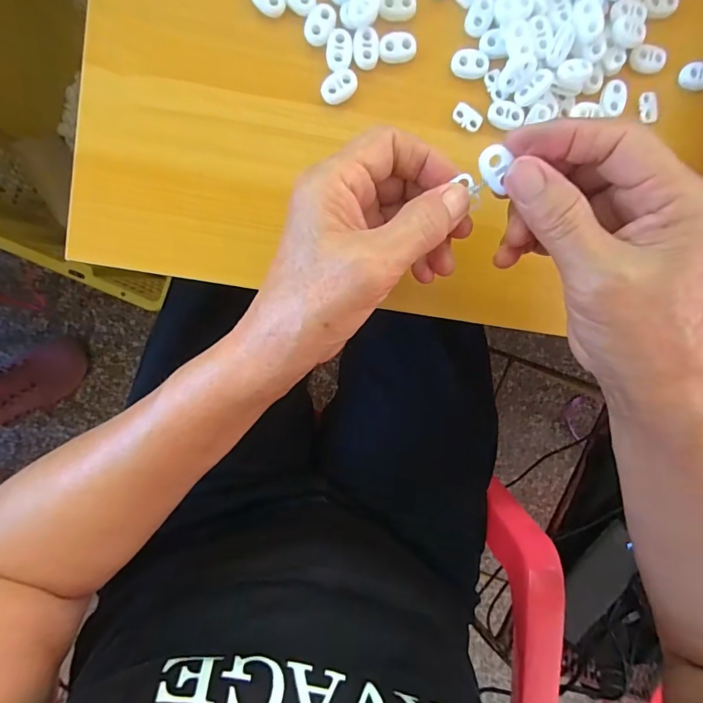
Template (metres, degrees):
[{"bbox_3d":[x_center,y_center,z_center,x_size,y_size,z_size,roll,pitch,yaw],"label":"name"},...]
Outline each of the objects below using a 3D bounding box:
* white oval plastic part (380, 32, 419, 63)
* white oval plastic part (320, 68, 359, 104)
[{"bbox_3d":[0.028,-0.181,0.245,0.022,0.005,0.014,-8,97,-5],"label":"white oval plastic part"},{"bbox_3d":[-0.007,-0.158,0.245,0.023,0.004,0.015,-37,98,-1],"label":"white oval plastic part"}]

